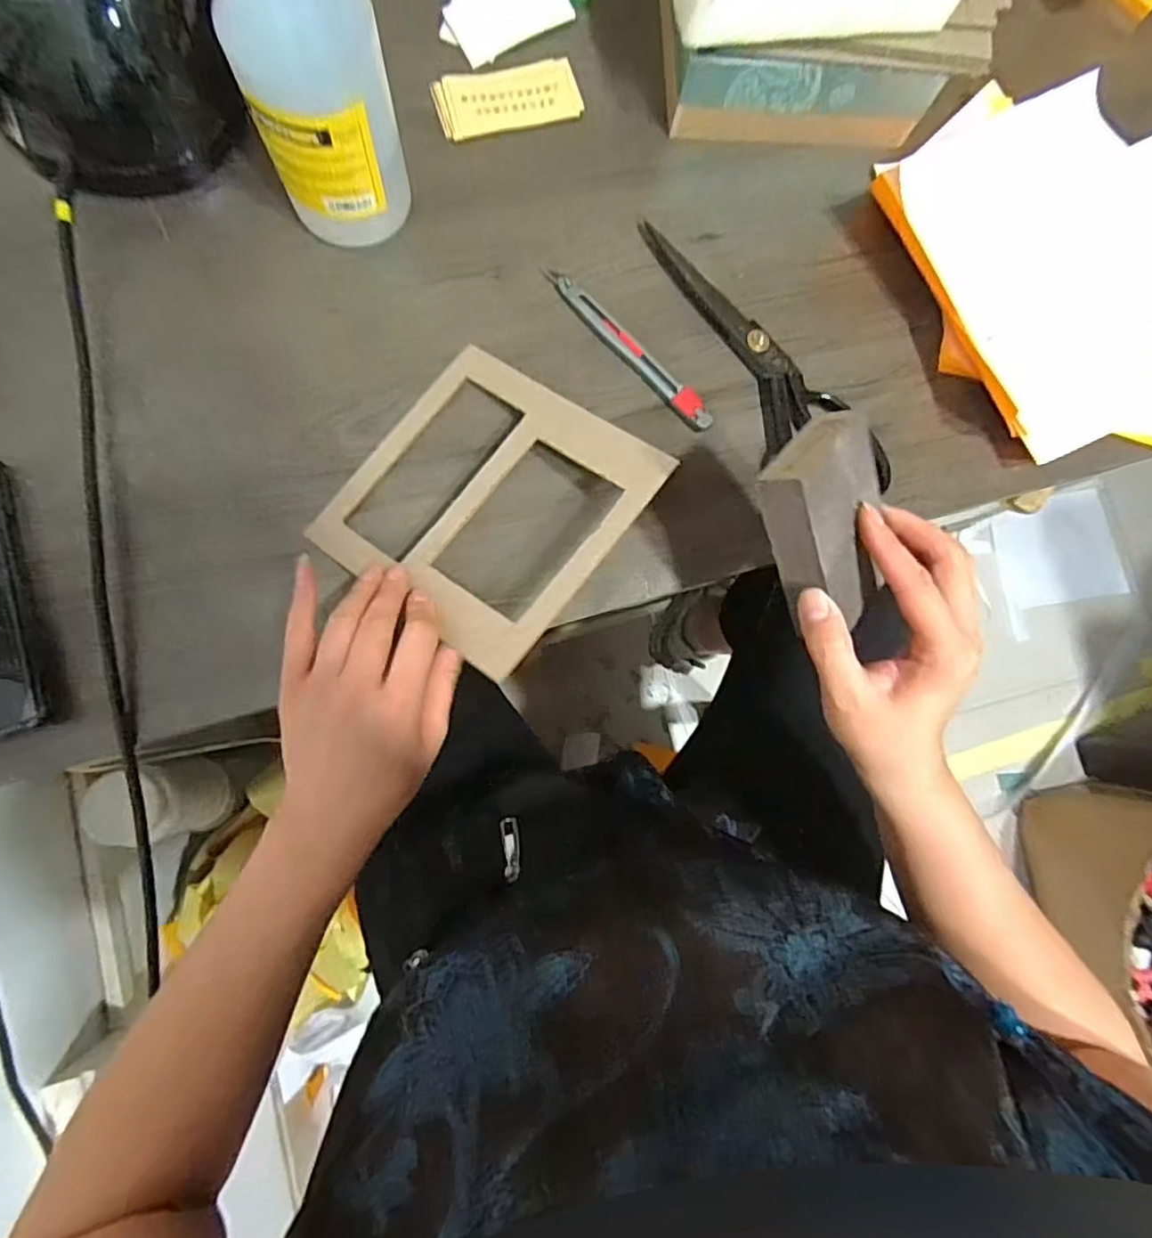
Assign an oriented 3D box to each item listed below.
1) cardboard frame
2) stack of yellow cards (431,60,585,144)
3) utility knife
[{"bbox_3d":[-0.056,-0.074,0.381,0.168,0.007,0.166,34,78,18],"label":"cardboard frame"},{"bbox_3d":[-0.048,-0.371,0.441,0.101,0.004,0.044,-16,85,-7],"label":"stack of yellow cards"},{"bbox_3d":[0.037,-0.186,0.424,0.150,0.013,0.018,44,81,1],"label":"utility knife"}]

